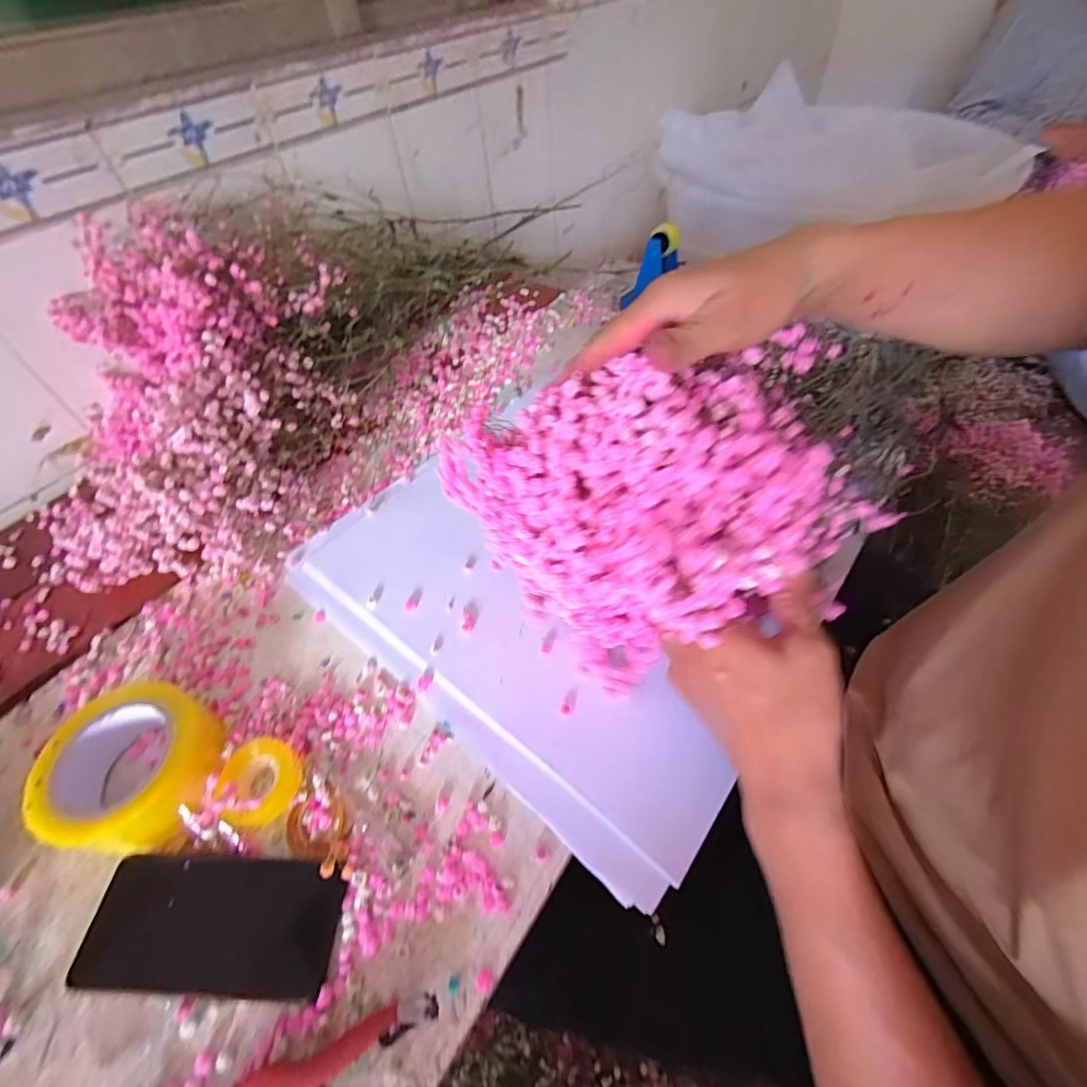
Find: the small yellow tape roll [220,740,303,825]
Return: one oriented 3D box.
[{"bbox_3d":[-0.213,0.178,0.390,0.050,0.017,0.057,-24,54,-12],"label":"small yellow tape roll"}]

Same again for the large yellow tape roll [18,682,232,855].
[{"bbox_3d":[-0.310,0.170,0.393,0.110,0.053,0.112,-3,52,4],"label":"large yellow tape roll"}]

